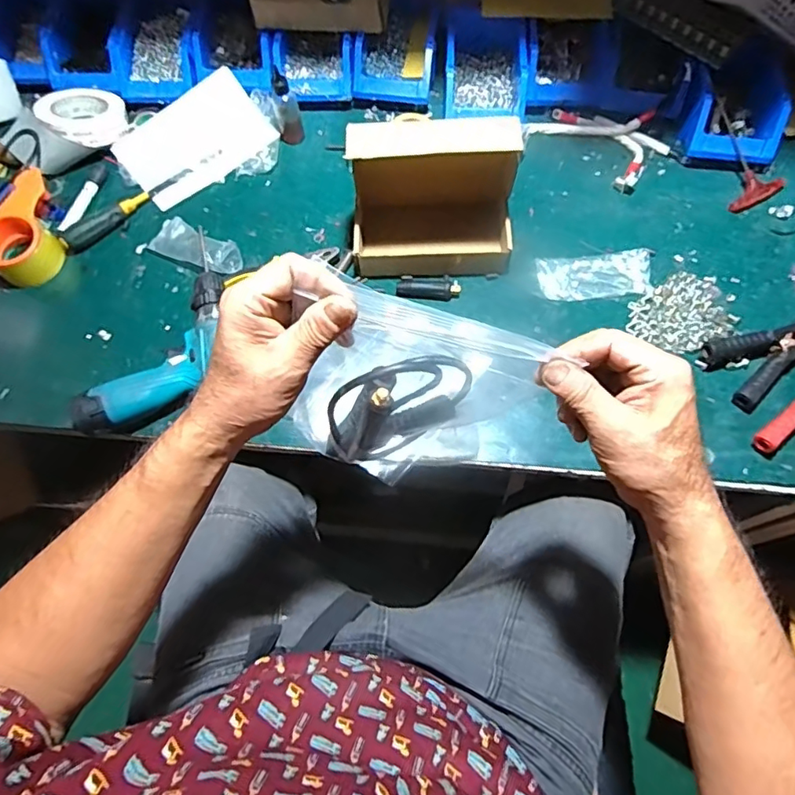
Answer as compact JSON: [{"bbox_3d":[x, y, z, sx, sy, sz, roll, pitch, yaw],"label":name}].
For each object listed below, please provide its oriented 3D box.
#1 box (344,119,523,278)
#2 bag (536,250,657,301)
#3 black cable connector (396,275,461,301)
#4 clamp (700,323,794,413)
[{"bbox_3d":[0.043,-0.242,0.686,0.200,0.178,0.119,0,68,2],"label":"box"},{"bbox_3d":[0.258,-0.160,0.709,0.144,0.015,0.063,-1,68,1],"label":"bag"},{"bbox_3d":[0.040,-0.145,0.714,0.080,0.026,0.027,4,68,3],"label":"black cable connector"},{"bbox_3d":[0.439,-0.049,0.648,0.134,0.028,0.085,-26,69,-9],"label":"clamp"}]

